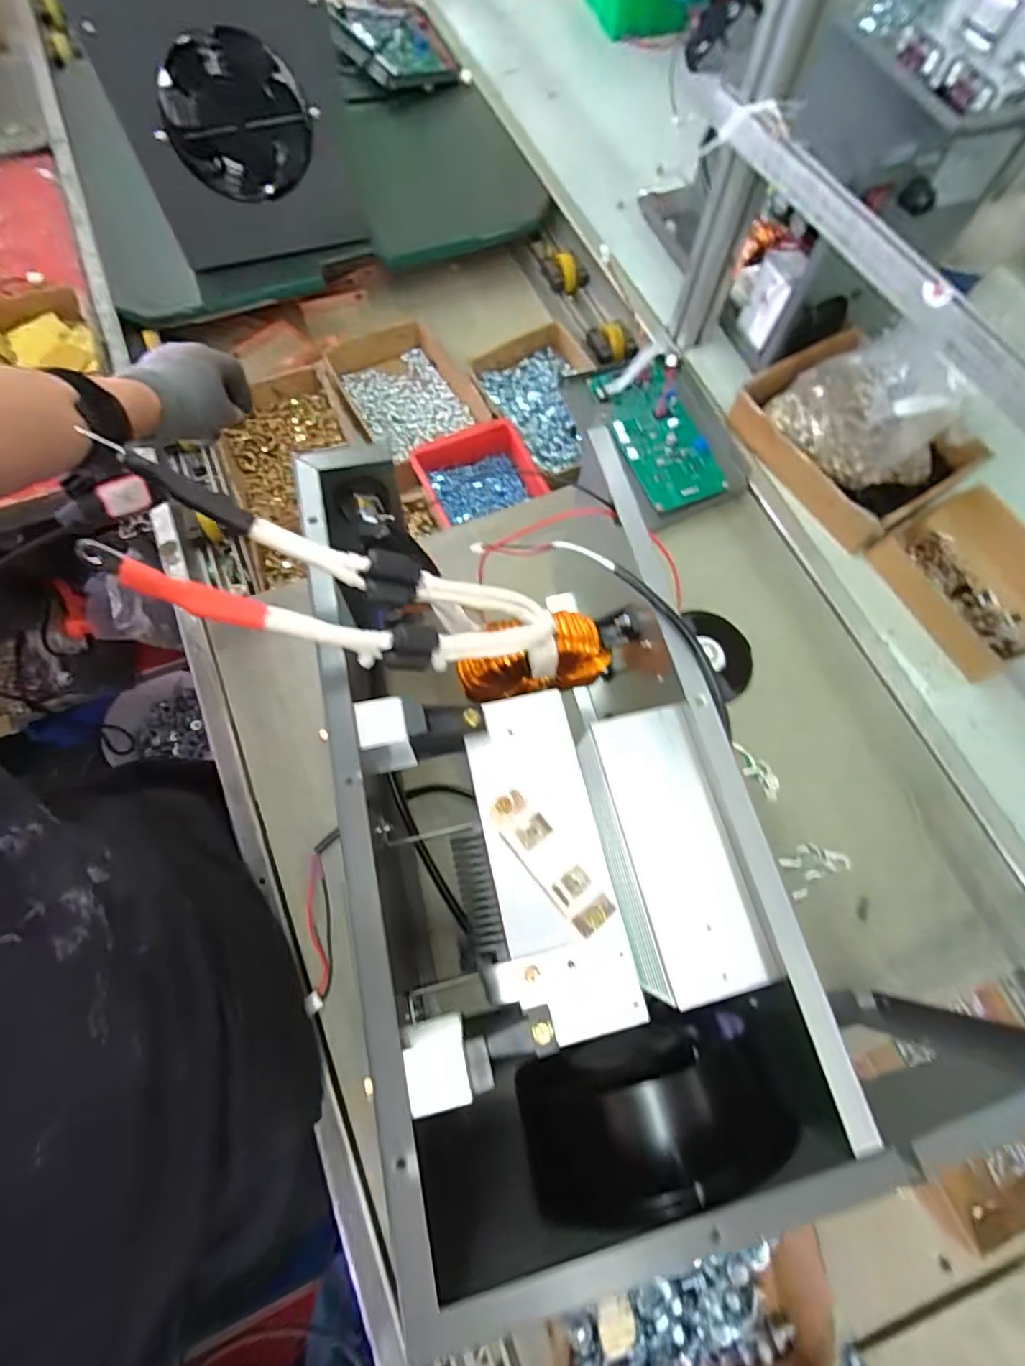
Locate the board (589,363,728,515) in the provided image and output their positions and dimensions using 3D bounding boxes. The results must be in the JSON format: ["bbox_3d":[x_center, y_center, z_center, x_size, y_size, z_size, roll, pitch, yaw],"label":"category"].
[{"bbox_3d":[0.162,-0.288,0.649,0.085,0.014,0.193,-18,75,-6],"label":"board"}]

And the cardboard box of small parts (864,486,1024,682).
[{"bbox_3d":[0.470,-0.103,0.579,0.127,0.043,0.173,-31,77,-10],"label":"cardboard box of small parts"}]

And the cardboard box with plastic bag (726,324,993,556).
[{"bbox_3d":[0.370,-0.281,0.589,0.181,0.125,0.218,-35,77,-10],"label":"cardboard box with plastic bag"}]

